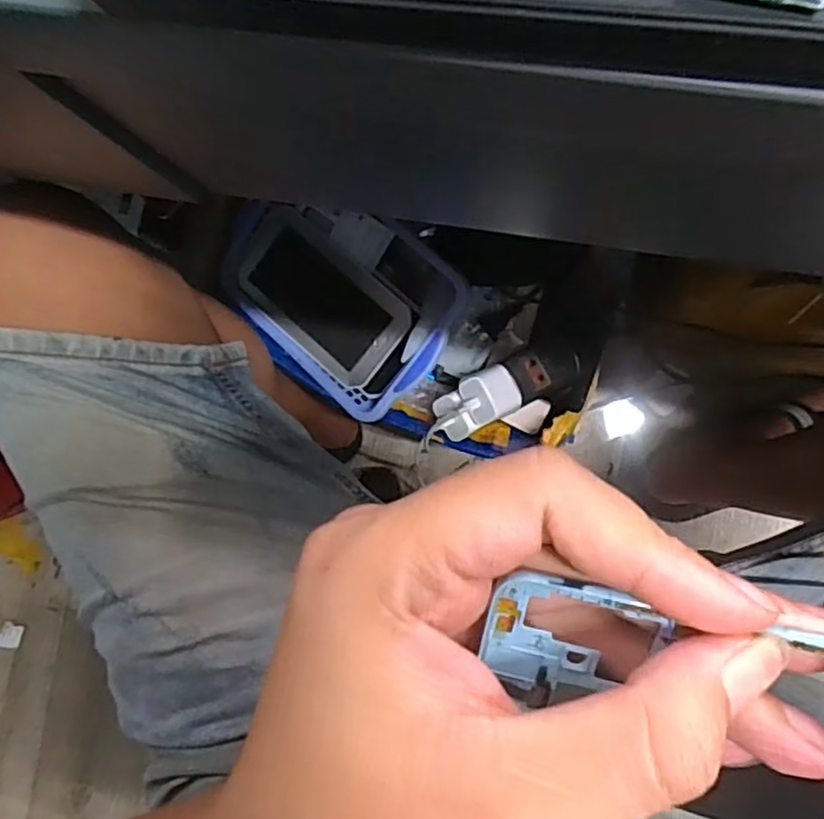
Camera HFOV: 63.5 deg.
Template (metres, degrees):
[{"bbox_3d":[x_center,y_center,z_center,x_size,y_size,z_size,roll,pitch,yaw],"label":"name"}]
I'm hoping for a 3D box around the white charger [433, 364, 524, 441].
[{"bbox_3d":[0.059,-0.006,0.598,0.078,0.032,0.046,-27,87,6],"label":"white charger"}]

